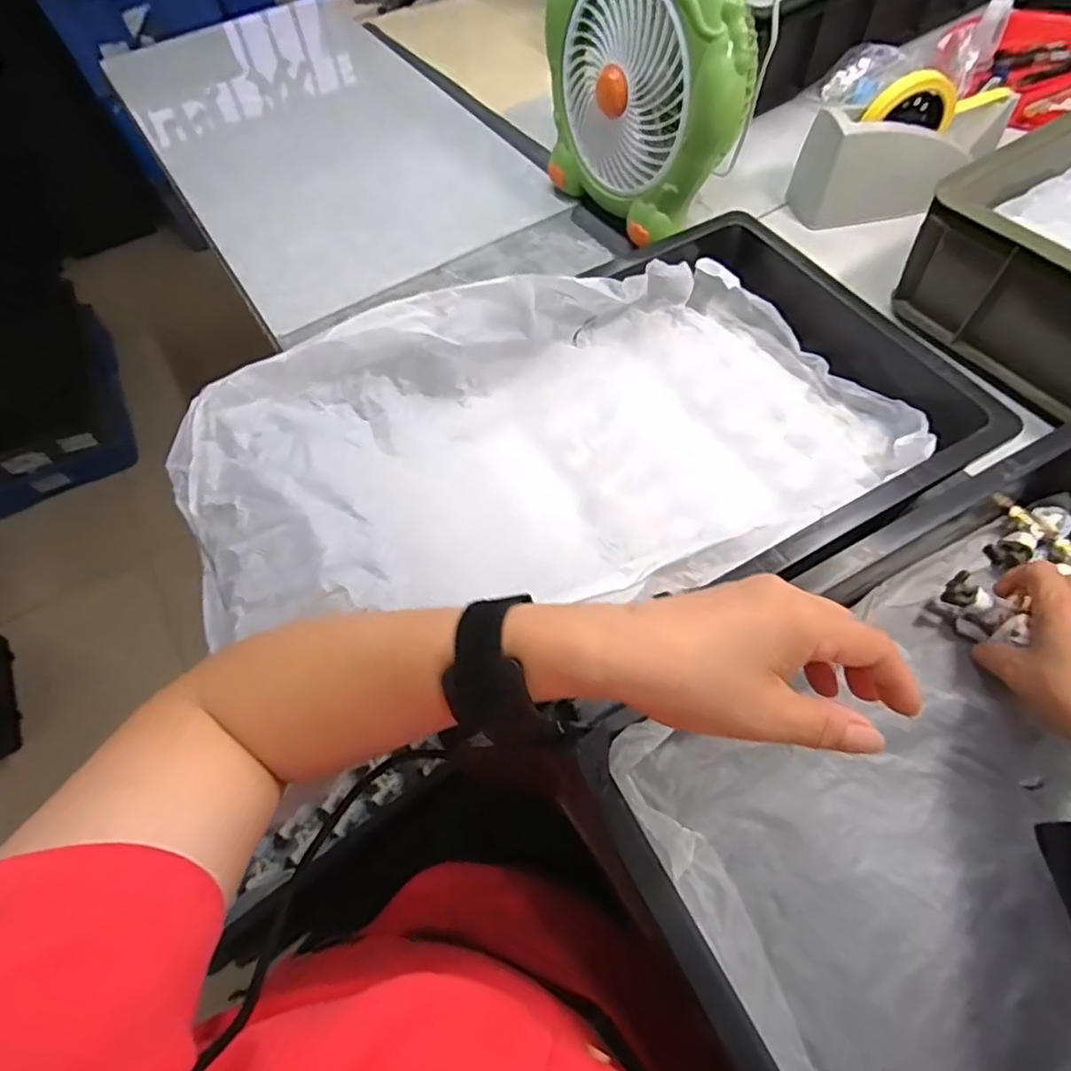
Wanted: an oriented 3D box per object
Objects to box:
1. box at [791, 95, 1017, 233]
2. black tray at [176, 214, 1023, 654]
[{"bbox_3d":[0.393,-0.409,0.645,0.195,0.106,0.077,-13,60,-3],"label":"box"},{"bbox_3d":[0.036,-0.085,0.442,0.535,0.098,0.294,-17,60,-6],"label":"black tray"}]

